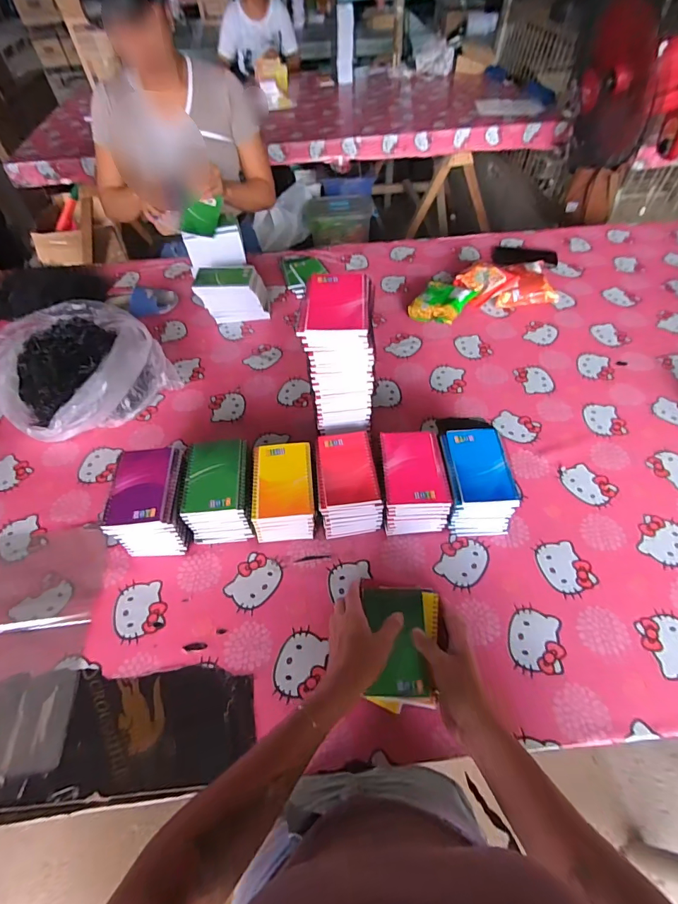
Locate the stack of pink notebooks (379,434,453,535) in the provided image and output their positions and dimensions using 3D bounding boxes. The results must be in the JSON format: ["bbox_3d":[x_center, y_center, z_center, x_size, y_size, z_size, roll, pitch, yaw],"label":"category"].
[{"bbox_3d":[0.114,0.051,0.652,0.097,0.102,0.138,-4,54,-2],"label":"stack of pink notebooks"}]

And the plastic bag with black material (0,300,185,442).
[{"bbox_3d":[-0.549,-0.183,0.842,0.304,0.113,0.356,-34,60,-21],"label":"plastic bag with black material"}]

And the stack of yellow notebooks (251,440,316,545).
[{"bbox_3d":[-0.087,0.066,0.655,0.094,0.102,0.137,-5,54,-2],"label":"stack of yellow notebooks"}]

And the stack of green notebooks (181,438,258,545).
[{"bbox_3d":[-0.190,0.066,0.662,0.101,0.101,0.139,-5,54,-3],"label":"stack of green notebooks"}]

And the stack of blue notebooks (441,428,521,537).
[{"bbox_3d":[0.214,0.049,0.654,0.097,0.105,0.142,-1,54,0],"label":"stack of blue notebooks"}]

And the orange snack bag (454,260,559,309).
[{"bbox_3d":[0.411,-0.409,0.999,0.217,0.064,0.117,-6,54,-3],"label":"orange snack bag"}]

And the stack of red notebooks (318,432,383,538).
[{"bbox_3d":[0.011,0.052,0.662,0.097,0.097,0.142,-7,54,-4],"label":"stack of red notebooks"}]

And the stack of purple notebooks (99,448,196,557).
[{"bbox_3d":[-0.288,0.084,0.640,0.101,0.118,0.139,-5,54,-3],"label":"stack of purple notebooks"}]

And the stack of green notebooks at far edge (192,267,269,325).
[{"bbox_3d":[-0.256,-0.379,0.983,0.163,0.105,0.081,-1,54,0],"label":"stack of green notebooks at far edge"}]

